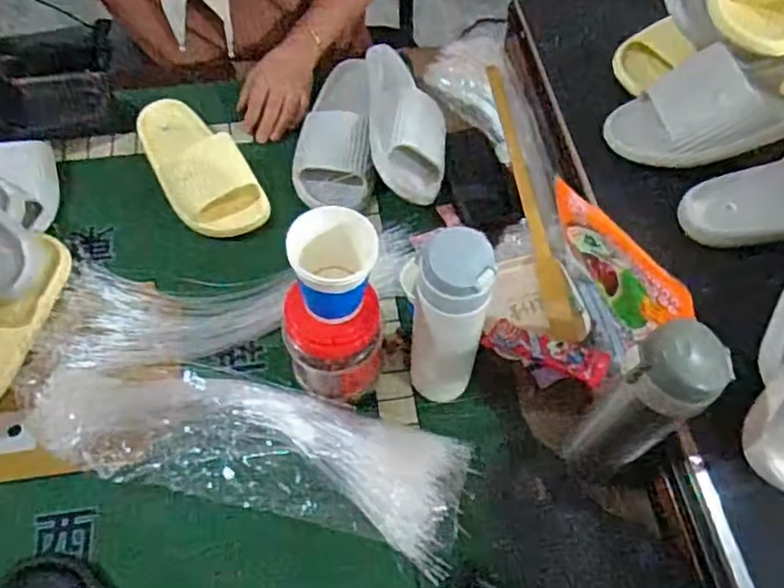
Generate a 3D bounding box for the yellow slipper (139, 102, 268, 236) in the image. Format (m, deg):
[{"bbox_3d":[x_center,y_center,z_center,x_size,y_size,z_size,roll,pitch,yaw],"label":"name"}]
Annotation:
[{"bbox_3d":[-0.250,-0.167,0.850,0.100,0.063,0.227,-31,64,-17],"label":"yellow slipper"}]

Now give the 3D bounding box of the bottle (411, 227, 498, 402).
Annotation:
[{"bbox_3d":[0.048,0.029,0.603,0.066,0.209,0.062,0,59,0],"label":"bottle"}]

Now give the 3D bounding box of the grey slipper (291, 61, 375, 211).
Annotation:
[{"bbox_3d":[-0.080,-0.217,0.857,0.102,0.065,0.234,-4,59,-2],"label":"grey slipper"}]

